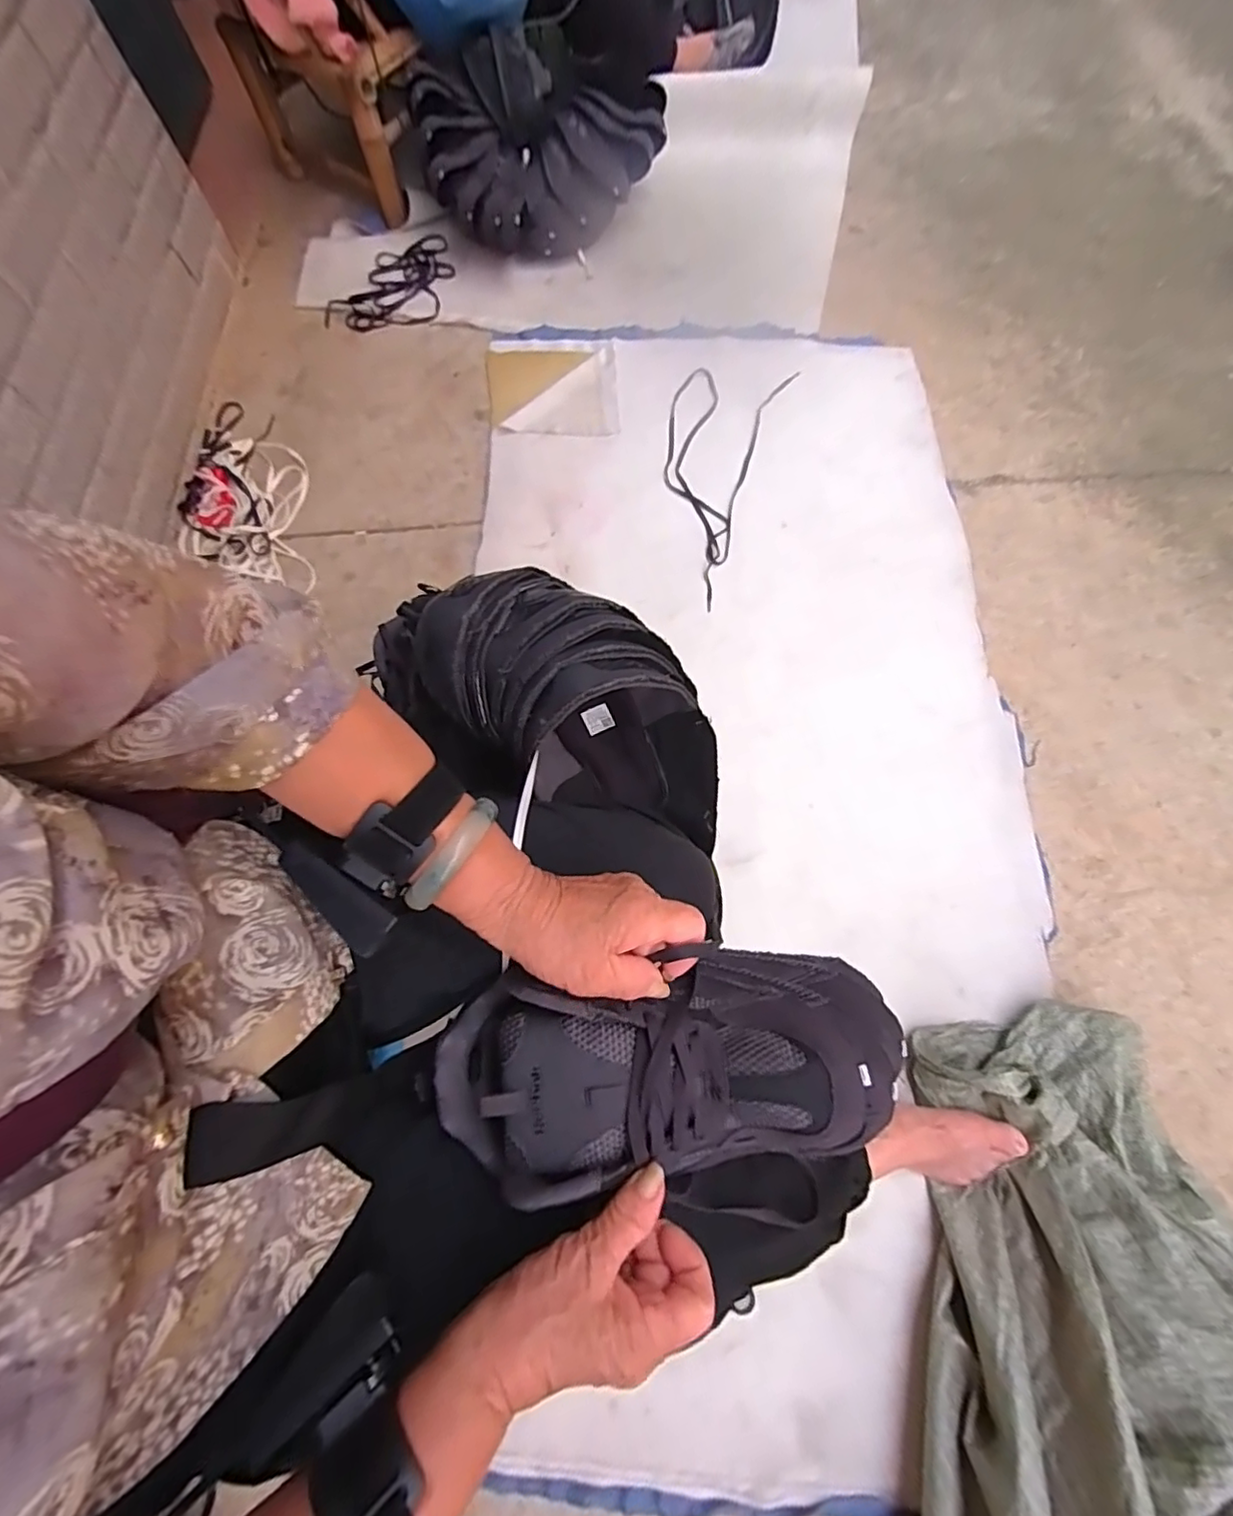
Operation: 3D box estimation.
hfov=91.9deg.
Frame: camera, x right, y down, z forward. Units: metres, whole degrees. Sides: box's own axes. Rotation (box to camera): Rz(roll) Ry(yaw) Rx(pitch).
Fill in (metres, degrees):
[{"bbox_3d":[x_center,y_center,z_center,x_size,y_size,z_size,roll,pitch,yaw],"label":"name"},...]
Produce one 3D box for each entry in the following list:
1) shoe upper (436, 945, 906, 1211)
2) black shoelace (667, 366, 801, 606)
[{"bbox_3d":[0.038,0.186,0.361,0.284,0.092,0.115,-6,71,-7],"label":"shoe upper"},{"bbox_3d":[0.146,-0.481,0.979,0.175,0.008,0.461,20,72,6],"label":"black shoelace"}]

